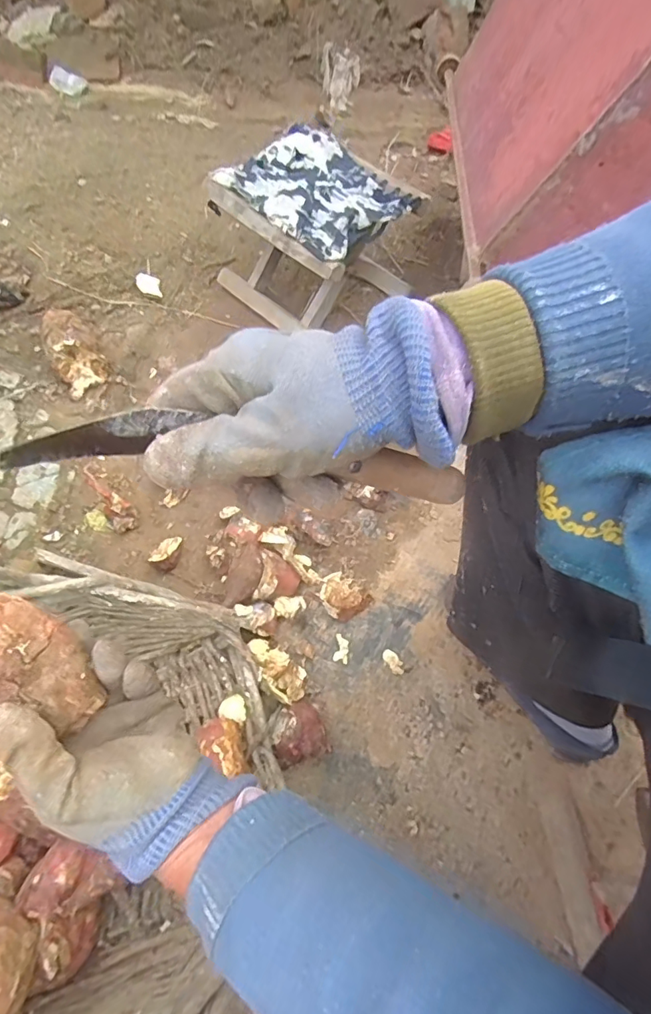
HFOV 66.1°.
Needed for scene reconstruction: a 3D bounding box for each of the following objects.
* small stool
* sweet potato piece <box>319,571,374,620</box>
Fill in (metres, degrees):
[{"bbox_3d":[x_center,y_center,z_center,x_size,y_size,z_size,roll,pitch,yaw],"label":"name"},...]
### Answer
[{"bbox_3d":[-0.020,-0.444,0.826,0.287,0.190,0.224,39,71,20],"label":"small stool"},{"bbox_3d":[0.025,0.112,0.657,0.060,0.025,0.064,-1,63,3],"label":"sweet potato piece"}]

